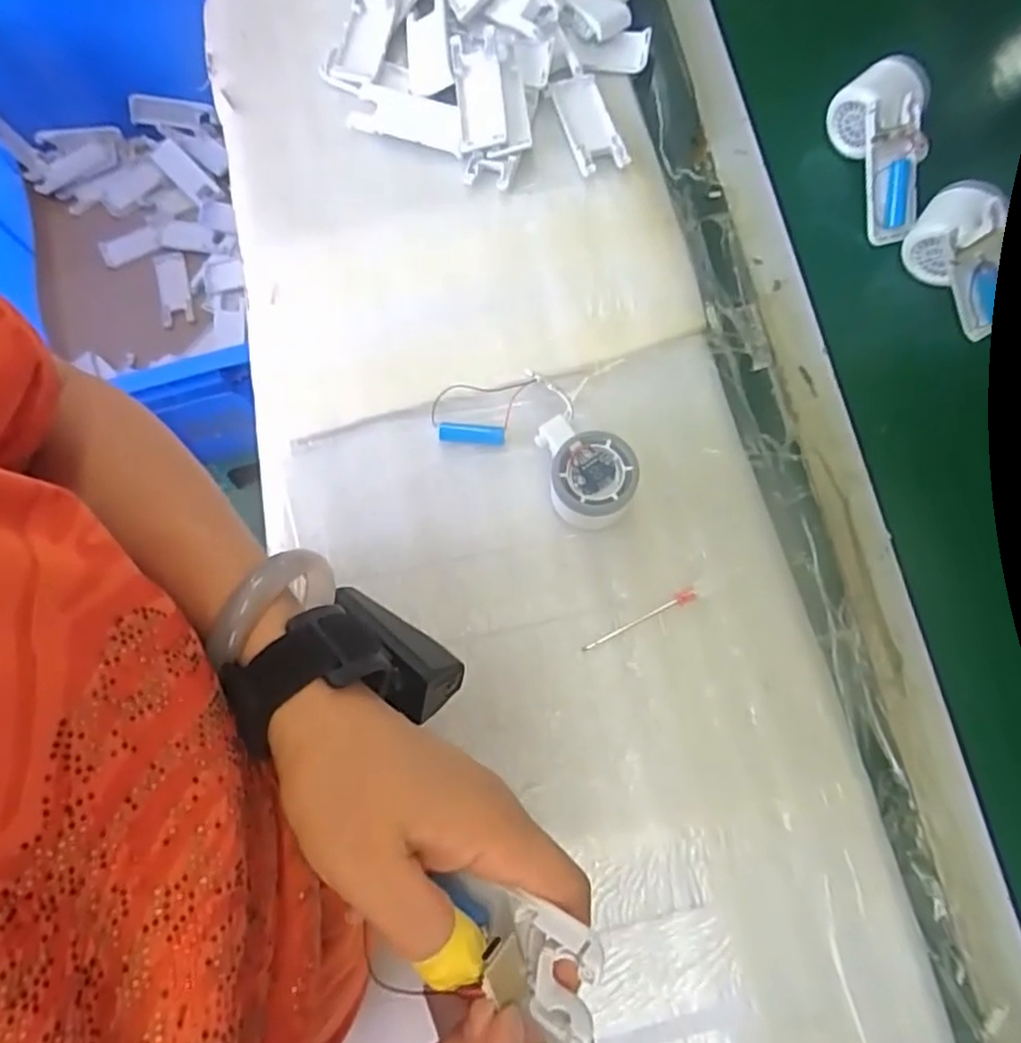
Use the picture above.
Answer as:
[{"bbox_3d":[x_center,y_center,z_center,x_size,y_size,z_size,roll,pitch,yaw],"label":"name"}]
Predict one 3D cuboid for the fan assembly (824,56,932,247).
[{"bbox_3d":[0.308,-0.305,0.559,0.066,0.052,0.142,-7,89,0],"label":"fan assembly"}]

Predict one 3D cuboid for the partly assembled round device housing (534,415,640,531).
[{"bbox_3d":[0.055,-0.038,0.482,0.060,0.048,0.084,-12,74,-1],"label":"partly assembled round device housing"}]

